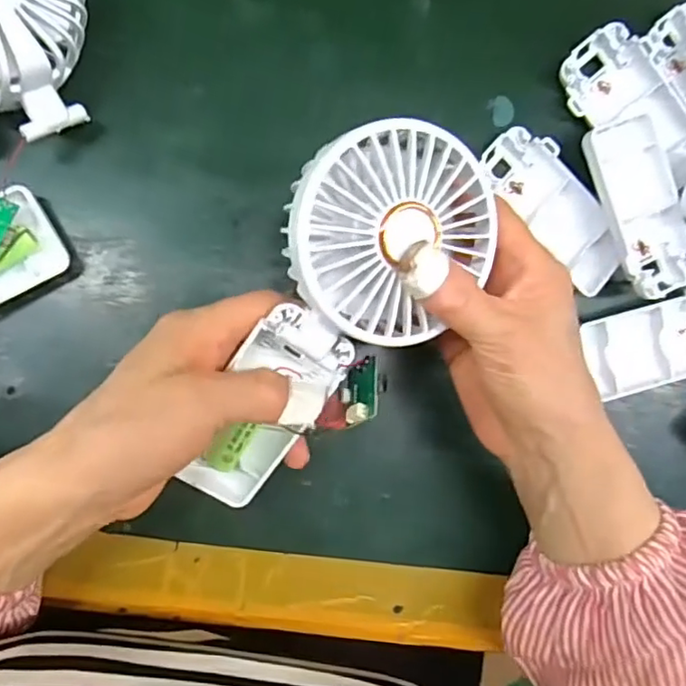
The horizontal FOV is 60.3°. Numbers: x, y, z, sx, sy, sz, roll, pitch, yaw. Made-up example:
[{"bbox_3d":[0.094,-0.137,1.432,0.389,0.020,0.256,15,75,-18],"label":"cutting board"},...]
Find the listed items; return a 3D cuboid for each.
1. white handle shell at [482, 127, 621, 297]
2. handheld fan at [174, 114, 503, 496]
[{"bbox_3d":[0.113,-0.071,0.319,0.046,0.012,0.096,-44,95,-6],"label":"white handle shell"},{"bbox_3d":[-0.004,-0.001,0.245,0.077,0.052,0.179,28,107,-7],"label":"handheld fan"}]

